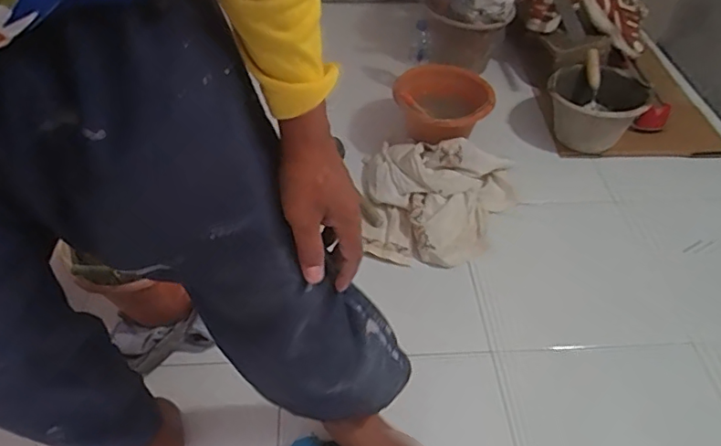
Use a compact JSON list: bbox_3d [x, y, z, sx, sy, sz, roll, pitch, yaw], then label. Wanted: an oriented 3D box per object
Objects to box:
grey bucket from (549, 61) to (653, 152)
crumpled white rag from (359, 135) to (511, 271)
[{"bbox_3d":[0.646,-0.315,1.537,0.258,0.161,0.228,21,50,17],"label":"grey bucket"},{"bbox_3d":[0.175,-0.056,1.287,0.386,0.112,0.336,6,48,4],"label":"crumpled white rag"}]

